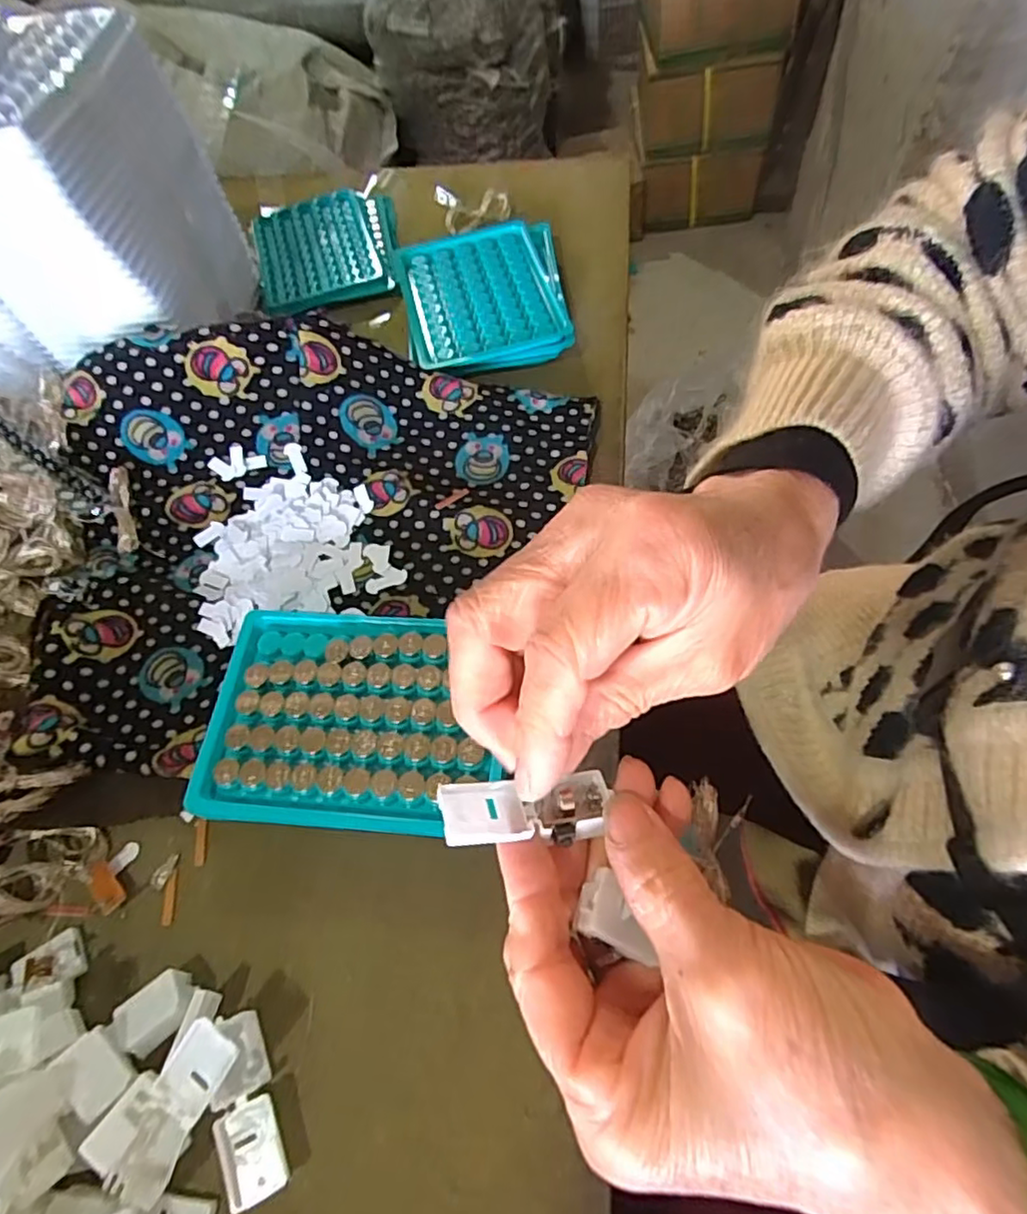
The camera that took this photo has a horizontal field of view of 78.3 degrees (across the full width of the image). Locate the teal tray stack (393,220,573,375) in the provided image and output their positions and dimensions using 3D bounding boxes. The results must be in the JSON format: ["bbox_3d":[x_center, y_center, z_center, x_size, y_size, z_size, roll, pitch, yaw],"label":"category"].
[{"bbox_3d":[-0.020,-0.212,0.424,0.108,0.018,0.137,-11,59,-2],"label":"teal tray stack"}]

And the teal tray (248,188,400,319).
[{"bbox_3d":[-0.139,-0.265,0.469,0.106,0.015,0.122,-14,59,-3],"label":"teal tray"}]

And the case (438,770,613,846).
[{"bbox_3d":[0.004,0.063,0.197,0.053,0.012,0.021,2,60,-17],"label":"case"}]

